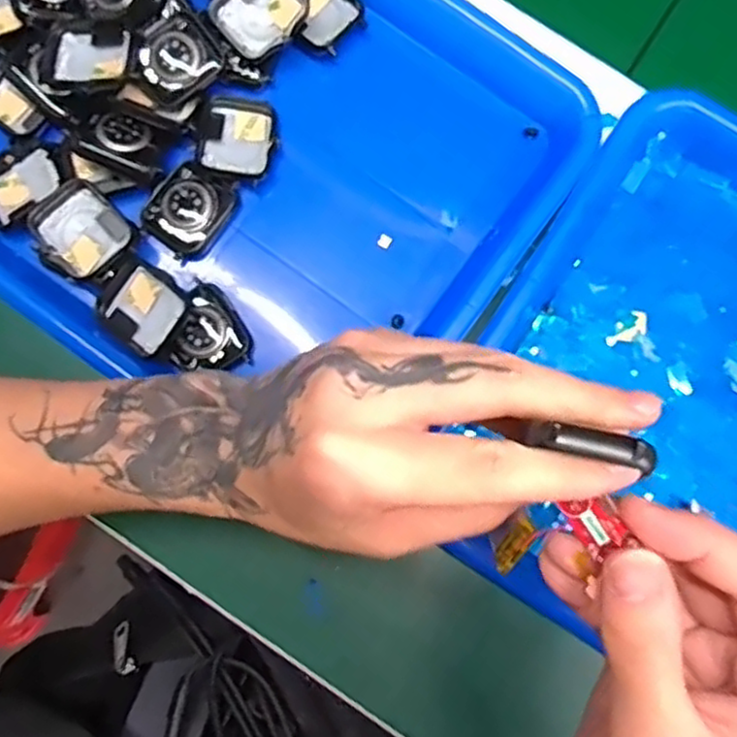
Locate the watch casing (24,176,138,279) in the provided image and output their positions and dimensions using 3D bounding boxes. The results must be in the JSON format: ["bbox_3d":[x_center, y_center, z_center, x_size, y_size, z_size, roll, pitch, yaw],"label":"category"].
[{"bbox_3d":[-0.139,-0.065,0.344,0.046,0.015,0.042,42,82,7],"label":"watch casing"}]

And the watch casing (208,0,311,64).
[{"bbox_3d":[-0.054,-0.180,0.358,0.044,0.012,0.038,-43,103,5],"label":"watch casing"}]

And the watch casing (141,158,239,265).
[{"bbox_3d":[-0.090,-0.079,0.353,0.036,0.014,0.042,35,82,6],"label":"watch casing"}]

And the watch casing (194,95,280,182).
[{"bbox_3d":[-0.066,-0.116,0.356,0.037,0.012,0.042,14,80,-21],"label":"watch casing"}]

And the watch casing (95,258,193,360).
[{"bbox_3d":[-0.107,-0.028,0.341,0.043,0.014,0.036,37,82,6],"label":"watch casing"}]

